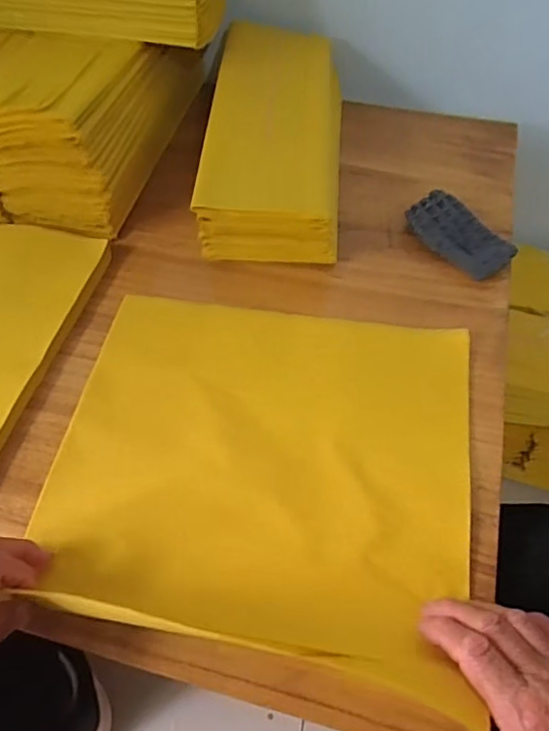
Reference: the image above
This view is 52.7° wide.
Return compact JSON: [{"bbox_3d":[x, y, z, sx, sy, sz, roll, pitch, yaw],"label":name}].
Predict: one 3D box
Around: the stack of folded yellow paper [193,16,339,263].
[{"bbox_3d":[0.005,-0.252,0.613,0.136,0.077,0.318,4,57,4],"label":"stack of folded yellow paper"}]

